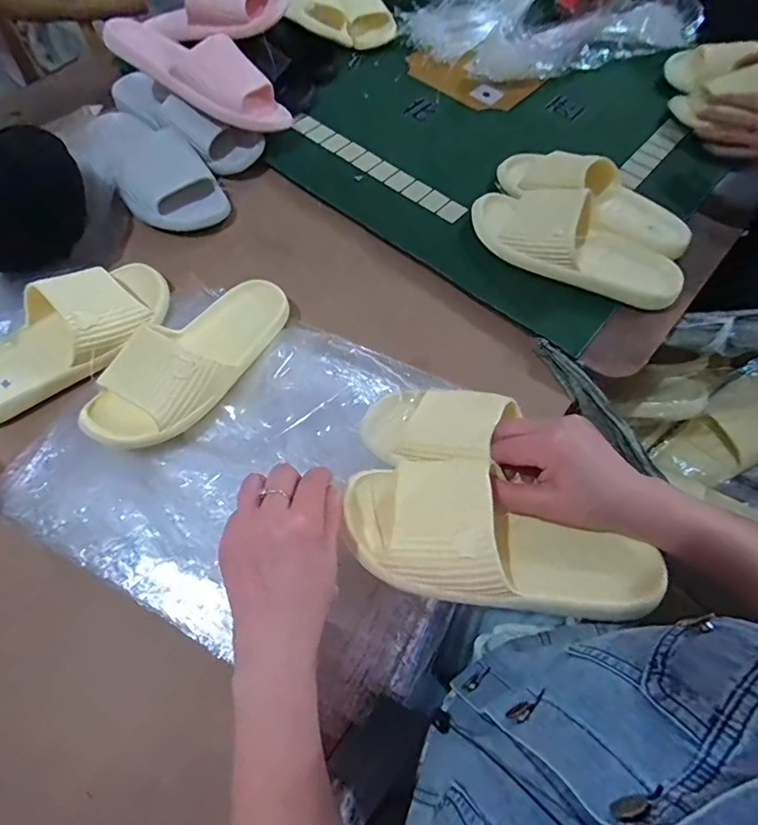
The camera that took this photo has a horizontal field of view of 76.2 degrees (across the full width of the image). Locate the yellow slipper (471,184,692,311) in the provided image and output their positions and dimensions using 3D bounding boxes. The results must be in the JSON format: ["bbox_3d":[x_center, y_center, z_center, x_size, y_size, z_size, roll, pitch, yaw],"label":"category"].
[{"bbox_3d":[0.249,-0.218,0.606,0.271,0.072,0.109,24,66,9],"label":"yellow slipper"}]

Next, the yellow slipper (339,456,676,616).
[{"bbox_3d":[0.091,0.100,0.376,0.240,0.064,0.102,15,64,3],"label":"yellow slipper"}]

